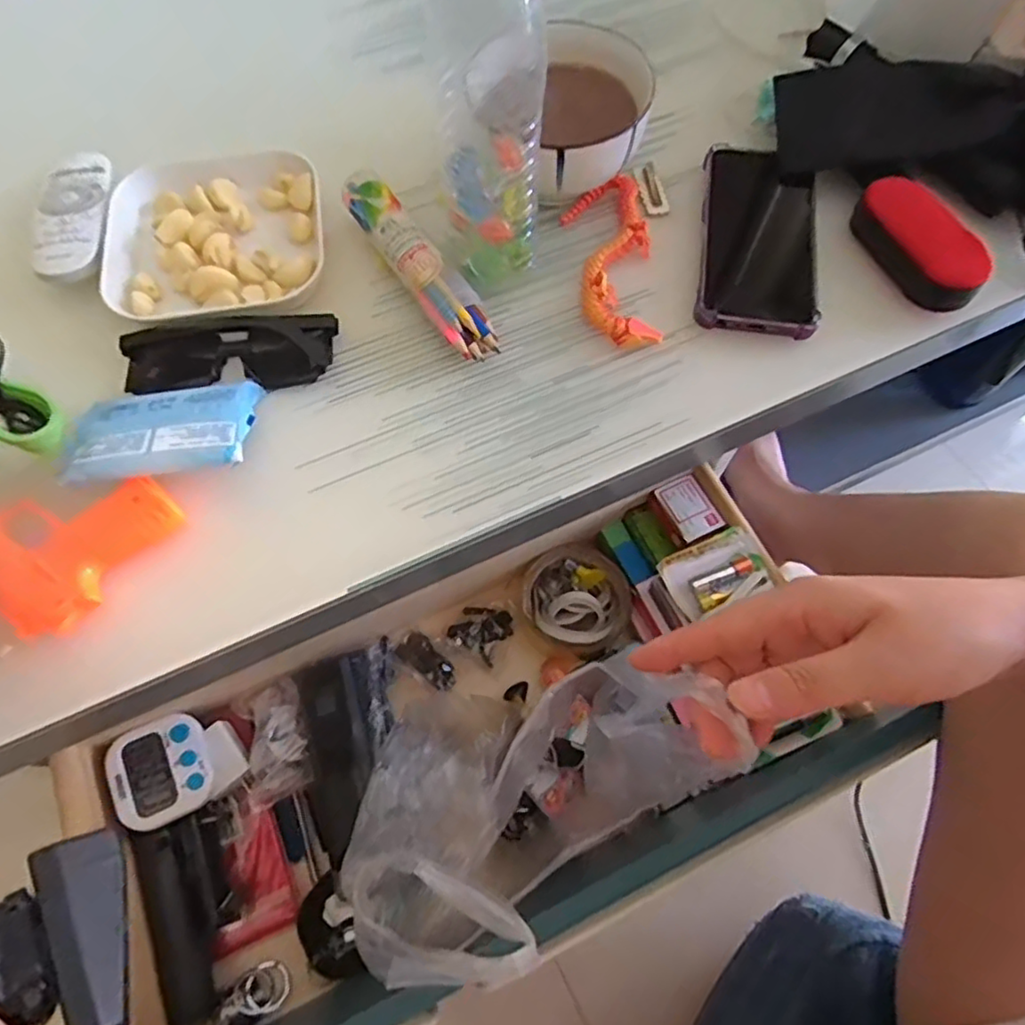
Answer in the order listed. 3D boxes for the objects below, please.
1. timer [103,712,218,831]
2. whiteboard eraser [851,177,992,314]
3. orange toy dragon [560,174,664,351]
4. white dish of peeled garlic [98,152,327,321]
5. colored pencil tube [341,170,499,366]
[{"bbox_3d":[-0.254,0.187,0.472,0.066,0.012,0.069,-26,75,-23],"label":"timer"},{"bbox_3d":[0.267,-0.176,0.428,0.037,0.036,0.099,-24,68,-10],"label":"whiteboard eraser"},{"bbox_3d":[0.069,-0.174,0.448,0.055,0.017,0.142,-7,66,-3],"label":"orange toy dragon"},{"bbox_3d":[-0.205,-0.196,0.457,0.142,0.022,0.144,-5,66,-2],"label":"white dish of peeled garlic"},{"bbox_3d":[-0.064,-0.169,0.433,0.033,0.027,0.164,-31,69,-13],"label":"colored pencil tube"}]

